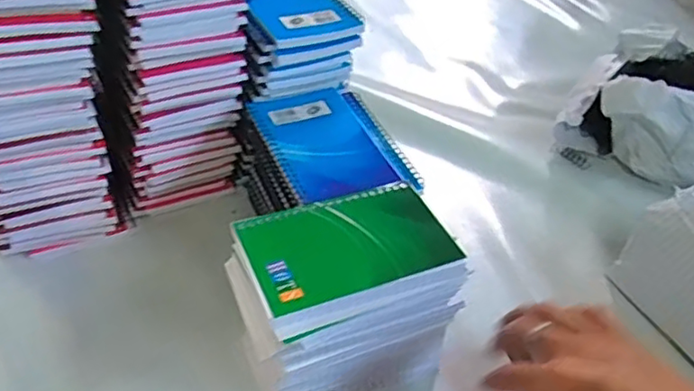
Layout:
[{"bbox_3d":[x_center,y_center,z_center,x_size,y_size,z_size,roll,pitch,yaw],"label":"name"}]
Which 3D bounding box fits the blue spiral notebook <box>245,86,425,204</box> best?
[{"bbox_3d":[-0.012,-0.045,0.484,0.098,0.013,0.135,-13,46,-22],"label":"blue spiral notebook"}]

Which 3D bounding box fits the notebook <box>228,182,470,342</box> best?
[{"bbox_3d":[0.001,0.033,0.391,0.130,0.011,0.087,-15,46,-21],"label":"notebook"}]

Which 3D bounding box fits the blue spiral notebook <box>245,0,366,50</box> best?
[{"bbox_3d":[-0.046,-0.167,0.526,0.084,0.012,0.114,-16,55,-27],"label":"blue spiral notebook"}]

